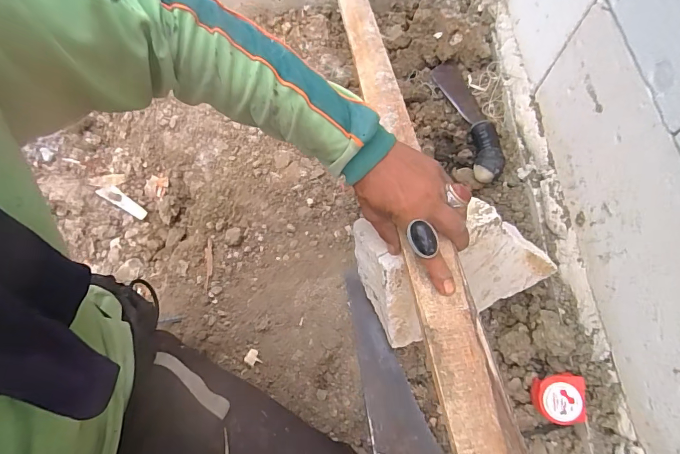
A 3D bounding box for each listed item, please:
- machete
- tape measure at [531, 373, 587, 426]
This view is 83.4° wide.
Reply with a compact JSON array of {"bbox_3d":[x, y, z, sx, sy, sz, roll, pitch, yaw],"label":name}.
[{"bbox_3d":[0.256,-0.223,0.761,0.068,0.052,0.316,-8,65,-4],"label":"machete"},{"bbox_3d":[0.305,0.239,0.531,0.066,0.032,0.066,-4,75,13],"label":"tape measure"}]

